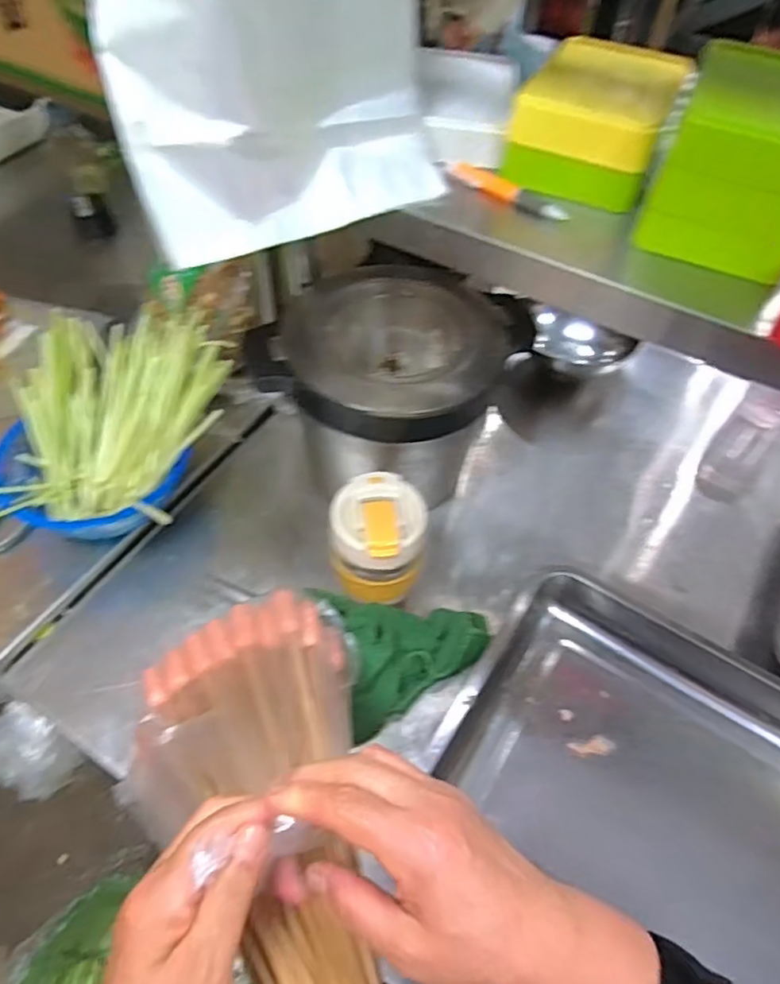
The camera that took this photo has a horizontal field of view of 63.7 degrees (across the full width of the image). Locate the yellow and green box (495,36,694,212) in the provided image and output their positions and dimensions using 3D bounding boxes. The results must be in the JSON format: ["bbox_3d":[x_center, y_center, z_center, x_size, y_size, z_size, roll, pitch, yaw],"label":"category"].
[{"bbox_3d":[0.175,-0.321,0.544,0.115,0.070,0.148,22,55,13],"label":"yellow and green box"}]

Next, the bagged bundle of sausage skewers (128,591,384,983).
[{"bbox_3d":[-0.060,0.199,0.342,0.146,0.059,0.384,-15,33,-14],"label":"bagged bundle of sausage skewers"}]

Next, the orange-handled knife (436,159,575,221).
[{"bbox_3d":[0.092,-0.251,0.524,0.122,0.012,0.021,30,57,18],"label":"orange-handled knife"}]

